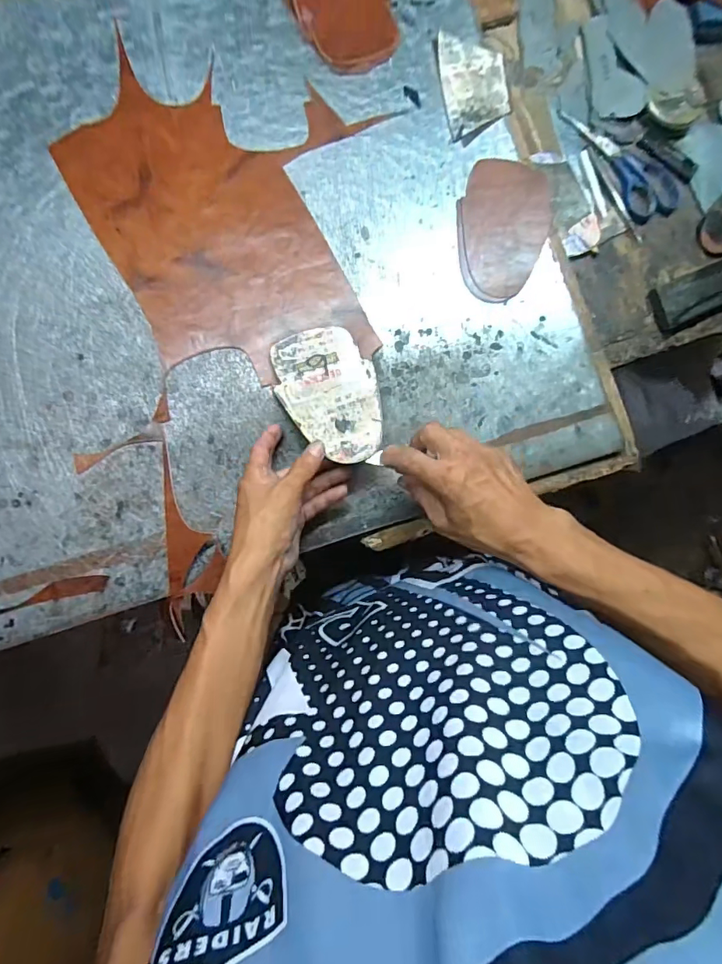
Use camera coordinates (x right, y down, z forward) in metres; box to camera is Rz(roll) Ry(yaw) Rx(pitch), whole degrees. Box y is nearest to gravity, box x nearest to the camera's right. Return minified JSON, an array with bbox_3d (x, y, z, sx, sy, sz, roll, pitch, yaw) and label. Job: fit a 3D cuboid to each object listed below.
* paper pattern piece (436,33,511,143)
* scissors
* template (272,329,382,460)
[{"bbox_3d":[0.127,-0.444,0.547,0.072,0.010,0.111,-8,88,-9],"label":"paper pattern piece"},{"bbox_3d":[0.317,-0.391,0.590,0.074,0.011,0.171,-38,92,-8],"label":"scissors"},{"bbox_3d":[-0.032,-0.088,0.479,0.095,0.004,0.151,-8,67,-6],"label":"template"}]

